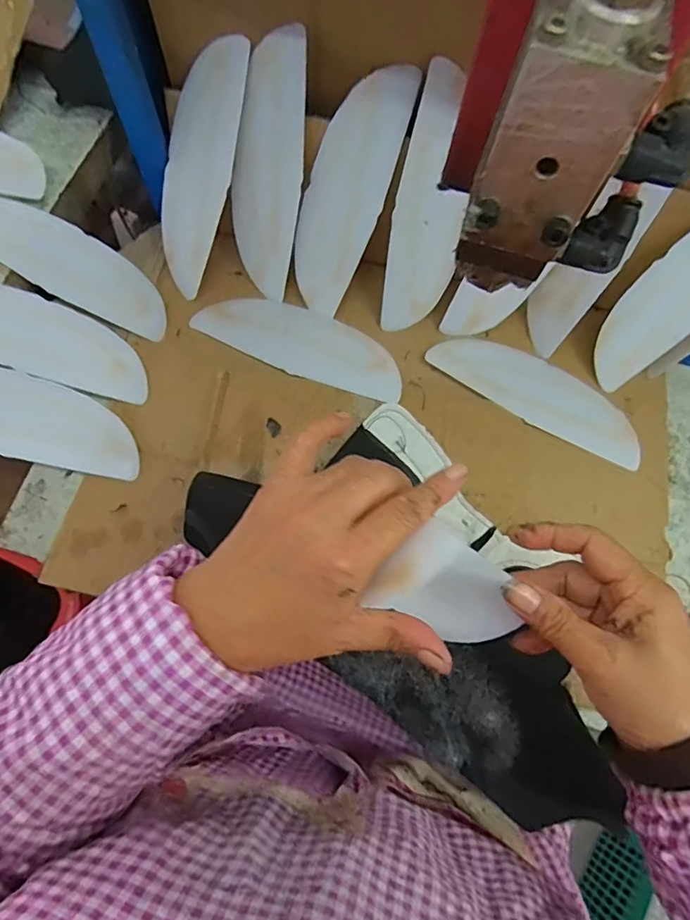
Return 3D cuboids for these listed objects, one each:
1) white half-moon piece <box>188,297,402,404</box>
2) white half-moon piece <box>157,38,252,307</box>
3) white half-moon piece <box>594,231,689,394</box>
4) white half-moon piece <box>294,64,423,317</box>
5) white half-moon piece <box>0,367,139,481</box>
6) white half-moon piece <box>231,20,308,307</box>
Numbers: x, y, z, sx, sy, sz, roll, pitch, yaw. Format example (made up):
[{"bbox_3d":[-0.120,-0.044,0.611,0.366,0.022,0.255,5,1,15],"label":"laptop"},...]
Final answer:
[{"bbox_3d":[-0.041,-0.117,0.521,0.212,0.007,0.072,26,72,6],"label":"white half-moon piece"},{"bbox_3d":[-0.139,-0.267,0.496,0.068,0.214,0.012,27,28,7],"label":"white half-moon piece"},{"bbox_3d":[0.317,-0.161,0.490,0.072,0.007,0.214,42,108,-7],"label":"white half-moon piece"},{"bbox_3d":[0.000,-0.240,0.489,0.069,0.204,0.010,29,30,7],"label":"white half-moon piece"},{"bbox_3d":[-0.287,-0.039,0.466,0.214,0.010,0.072,17,70,-13],"label":"white half-moon piece"},{"bbox_3d":[-0.071,-0.263,0.491,0.064,0.211,0.017,13,33,2],"label":"white half-moon piece"}]

